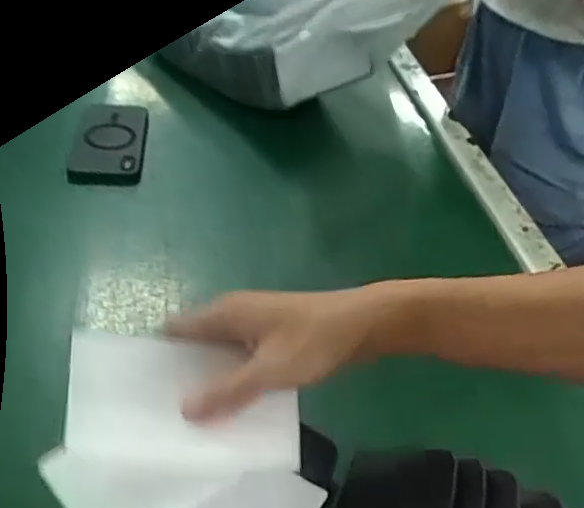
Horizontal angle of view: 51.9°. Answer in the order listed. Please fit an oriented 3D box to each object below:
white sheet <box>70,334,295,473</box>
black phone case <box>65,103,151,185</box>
[{"bbox_3d":[-0.060,0.083,0.333,0.129,0.009,0.068,9,79,-6],"label":"white sheet"},{"bbox_3d":[-0.200,-0.128,0.667,0.071,0.017,0.144,2,44,-8],"label":"black phone case"}]

